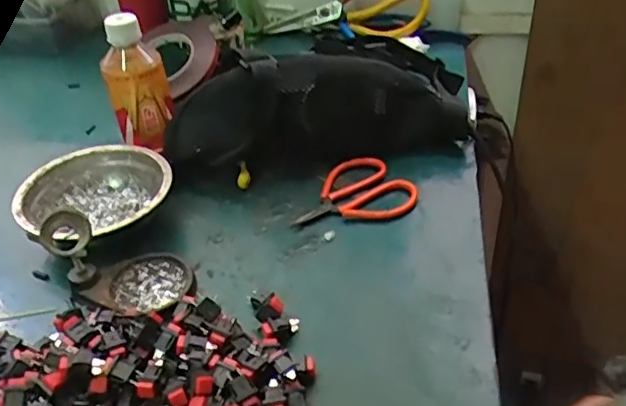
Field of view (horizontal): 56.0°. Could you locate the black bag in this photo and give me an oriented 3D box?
[{"bbox_3d":[0.005,-0.087,0.558,0.277,0.101,0.076,-3,37,-1],"label":"black bag"}]

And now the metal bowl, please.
[{"bbox_3d":[-0.186,-0.003,0.517,0.129,0.039,0.120,1,38,5],"label":"metal bowl"}]

